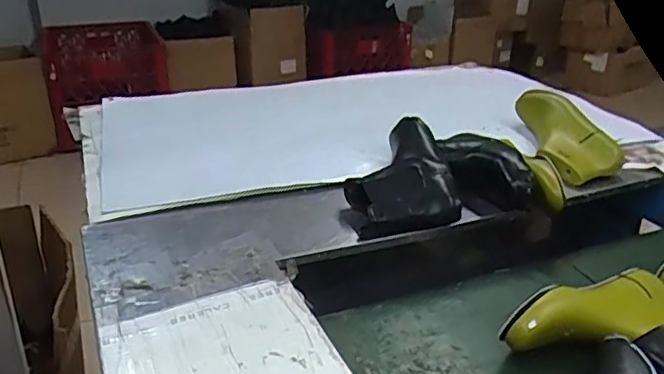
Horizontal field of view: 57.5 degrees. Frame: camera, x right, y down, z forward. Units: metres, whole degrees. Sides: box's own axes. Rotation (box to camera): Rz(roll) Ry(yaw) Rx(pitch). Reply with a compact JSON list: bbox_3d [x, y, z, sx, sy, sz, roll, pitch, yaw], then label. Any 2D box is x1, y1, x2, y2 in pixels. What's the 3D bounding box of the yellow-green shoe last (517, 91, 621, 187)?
[{"bbox_3d":[0.425,-0.104,1.144,0.123,0.074,0.271,-7,40,-14],"label":"yellow-green shoe last"}]

